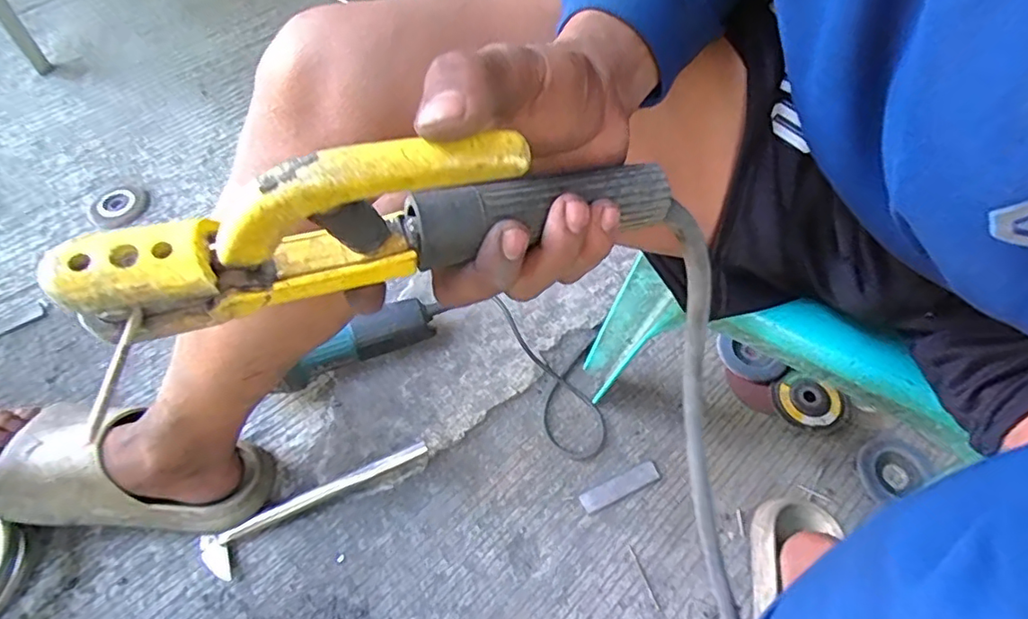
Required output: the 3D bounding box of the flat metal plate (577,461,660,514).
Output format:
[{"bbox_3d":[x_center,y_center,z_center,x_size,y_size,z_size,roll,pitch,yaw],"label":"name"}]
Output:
[{"bbox_3d":[0.125,0.206,0.664,0.100,0.004,0.024,-21,62,-15],"label":"flat metal plate"}]

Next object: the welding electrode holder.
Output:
[{"bbox_3d":[-0.041,-0.037,0.214,0.237,0.074,0.034,-14,61,-13],"label":"welding electrode holder"}]

